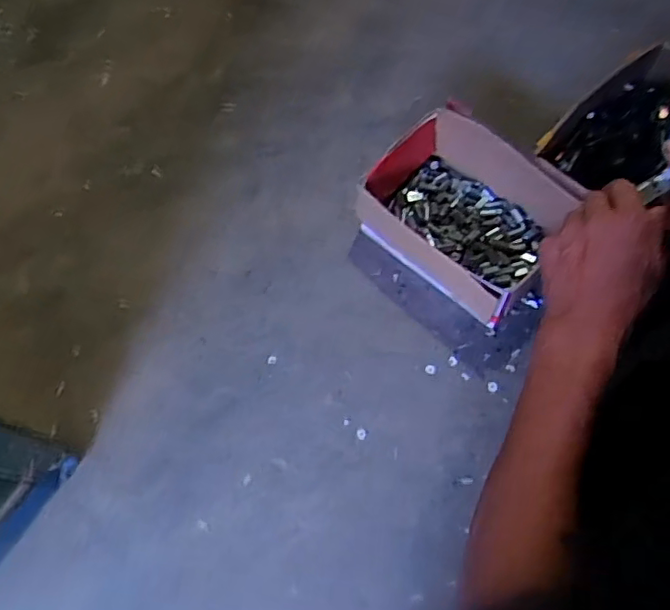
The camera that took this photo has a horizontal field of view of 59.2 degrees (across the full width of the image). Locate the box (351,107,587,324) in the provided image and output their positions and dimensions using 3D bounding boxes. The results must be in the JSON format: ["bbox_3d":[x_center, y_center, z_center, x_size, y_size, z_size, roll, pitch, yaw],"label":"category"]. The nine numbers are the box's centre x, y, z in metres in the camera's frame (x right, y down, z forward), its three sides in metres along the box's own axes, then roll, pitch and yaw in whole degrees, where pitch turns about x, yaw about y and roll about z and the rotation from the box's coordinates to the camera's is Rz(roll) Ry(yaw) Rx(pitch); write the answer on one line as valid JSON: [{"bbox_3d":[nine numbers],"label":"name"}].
[{"bbox_3d":[0.257,-0.193,1.204,0.364,0.187,0.274,41,74,18],"label":"box"}]

